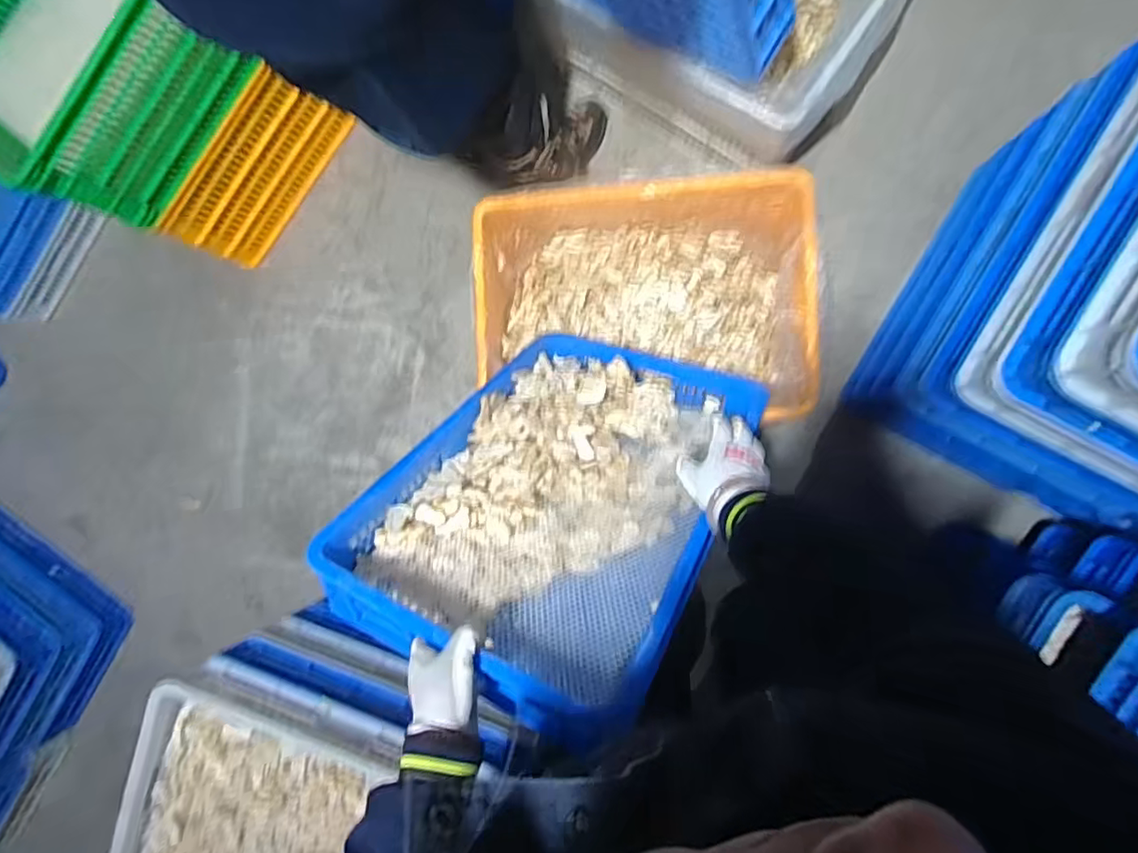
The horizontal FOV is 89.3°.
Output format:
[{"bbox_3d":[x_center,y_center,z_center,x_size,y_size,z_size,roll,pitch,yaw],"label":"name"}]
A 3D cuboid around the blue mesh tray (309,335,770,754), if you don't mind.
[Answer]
[{"bbox_3d":[0.002,0.059,0.813,0.406,0.615,0.110,22,136,16],"label":"blue mesh tray"}]

